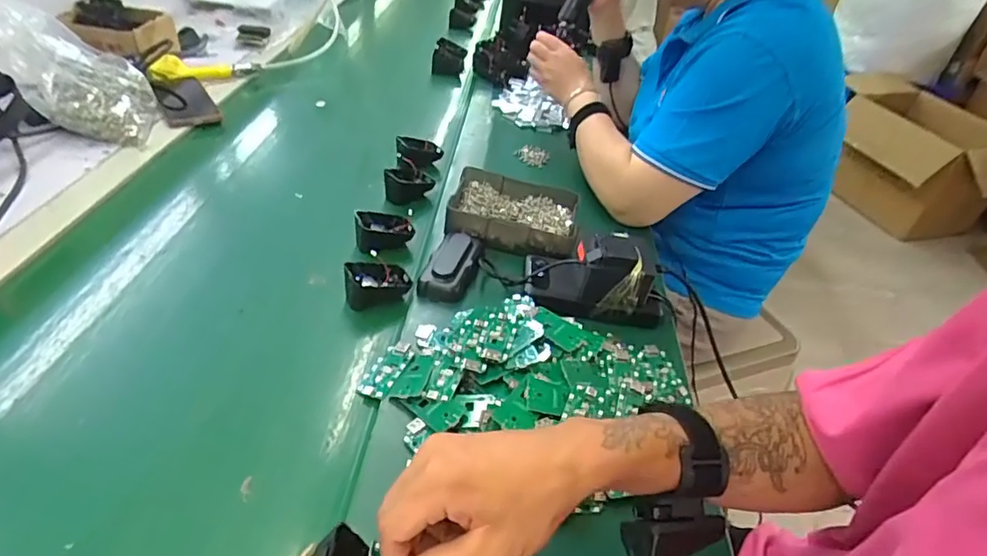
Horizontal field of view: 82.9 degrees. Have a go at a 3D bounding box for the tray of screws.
[{"bbox_3d":[0.027,-0.085,0.715,0.161,0.040,0.126,13,39,6],"label":"tray of screws"}]

